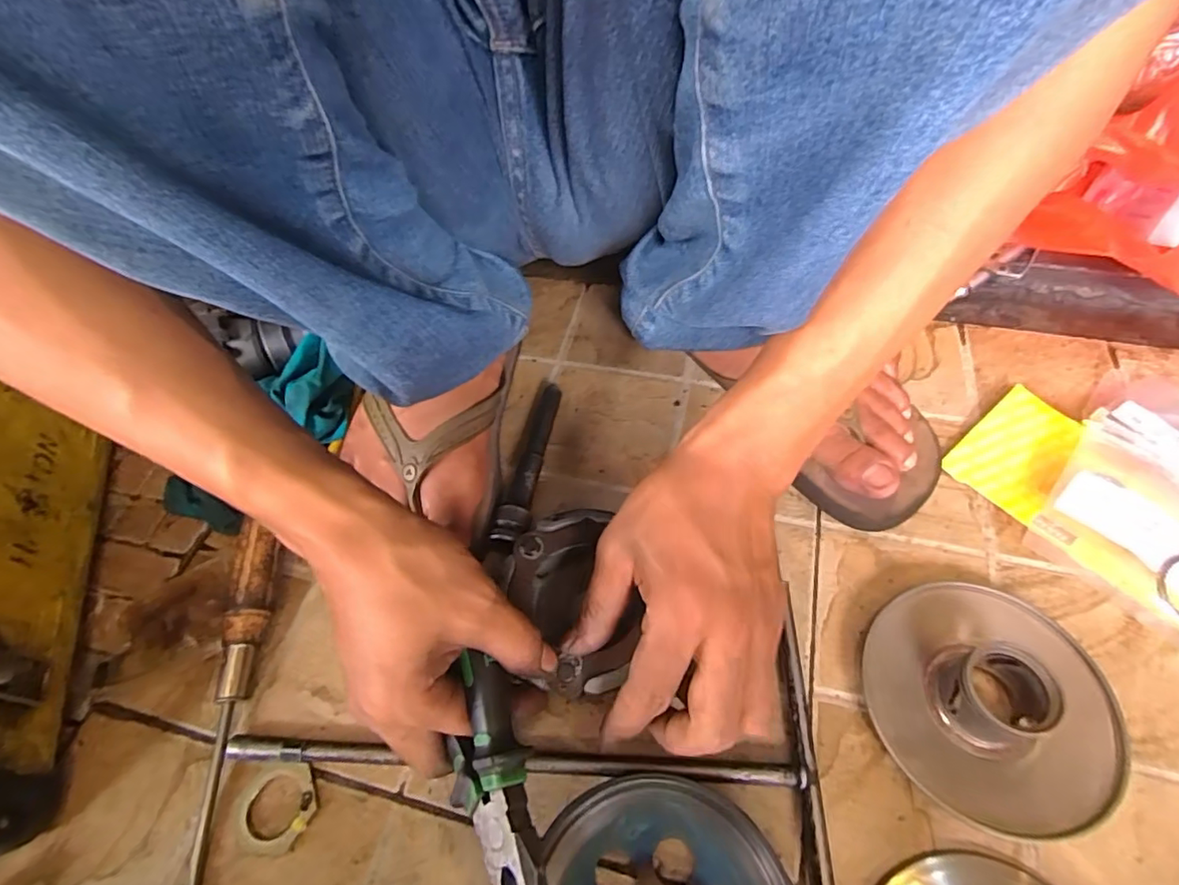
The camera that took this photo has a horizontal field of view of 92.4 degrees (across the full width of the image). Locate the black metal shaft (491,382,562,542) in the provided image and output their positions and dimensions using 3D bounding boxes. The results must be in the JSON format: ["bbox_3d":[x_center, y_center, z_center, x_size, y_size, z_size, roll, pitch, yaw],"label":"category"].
[{"bbox_3d":[-0.038,0.010,0.388,0.018,0.022,0.130,7,57,10],"label":"black metal shaft"}]

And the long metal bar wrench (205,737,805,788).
[{"bbox_3d":[-0.044,0.165,0.291,0.296,0.013,0.009,0,56,5],"label":"long metal bar wrench"}]

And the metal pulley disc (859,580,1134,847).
[{"bbox_3d":[0.201,0.126,0.282,0.113,0.036,0.112,-2,56,4],"label":"metal pulley disc"}]

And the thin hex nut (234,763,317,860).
[{"bbox_3d":[-0.162,0.189,0.291,0.041,0.004,0.041,-26,58,-12],"label":"thin hex nut"}]

